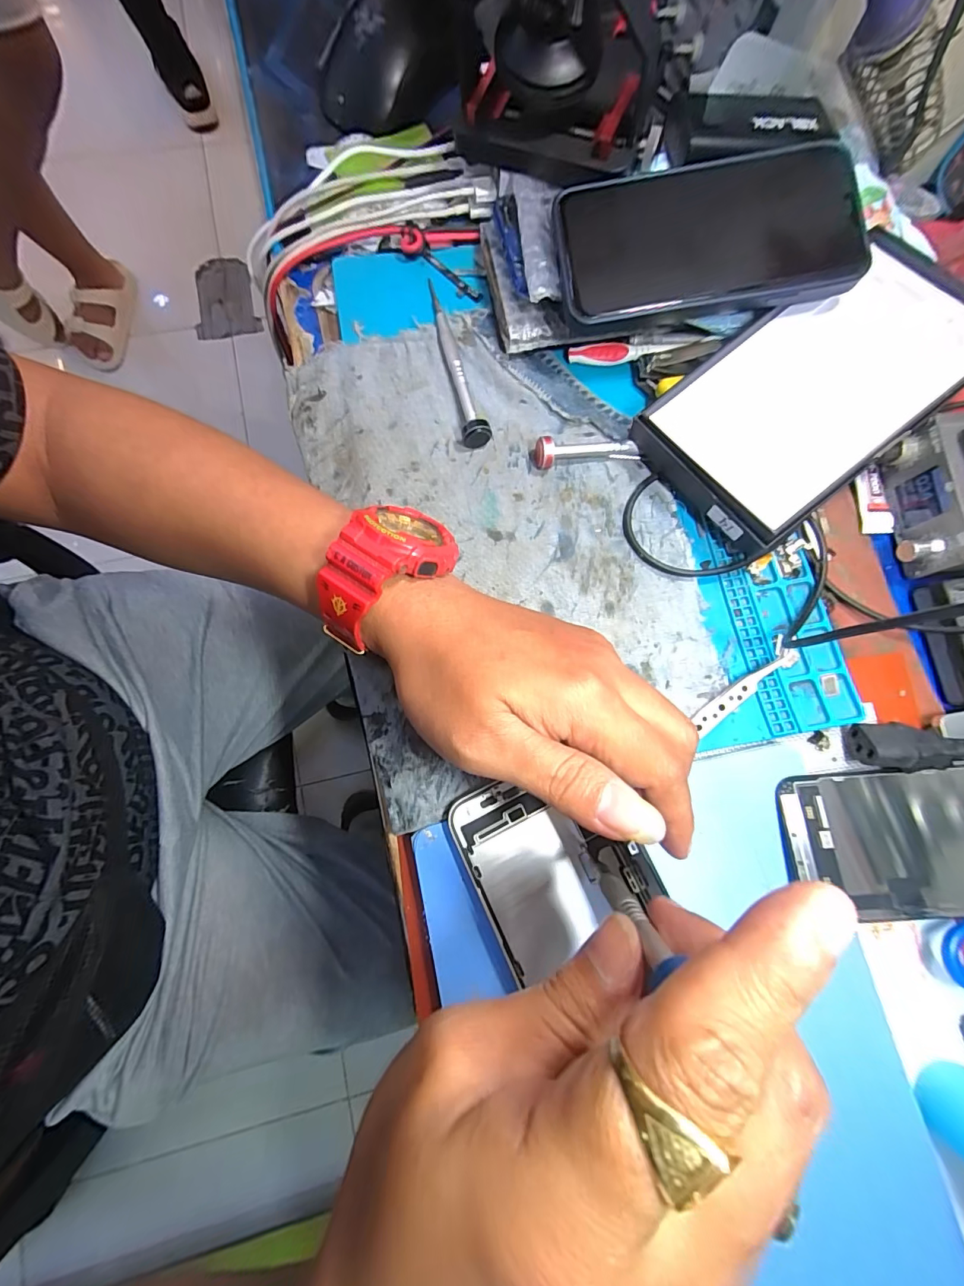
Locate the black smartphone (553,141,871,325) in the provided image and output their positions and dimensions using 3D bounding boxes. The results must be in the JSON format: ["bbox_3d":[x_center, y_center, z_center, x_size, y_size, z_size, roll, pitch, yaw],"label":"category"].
[{"bbox_3d":[0.128,-0.224,0.246,0.168,0.017,0.082,-6,83,1],"label":"black smartphone"}]

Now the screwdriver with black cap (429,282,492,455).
[{"bbox_3d":[-0.021,-0.177,0.276,0.016,0.015,0.121,-17,81,-6],"label":"screwdriver with black cap"}]

